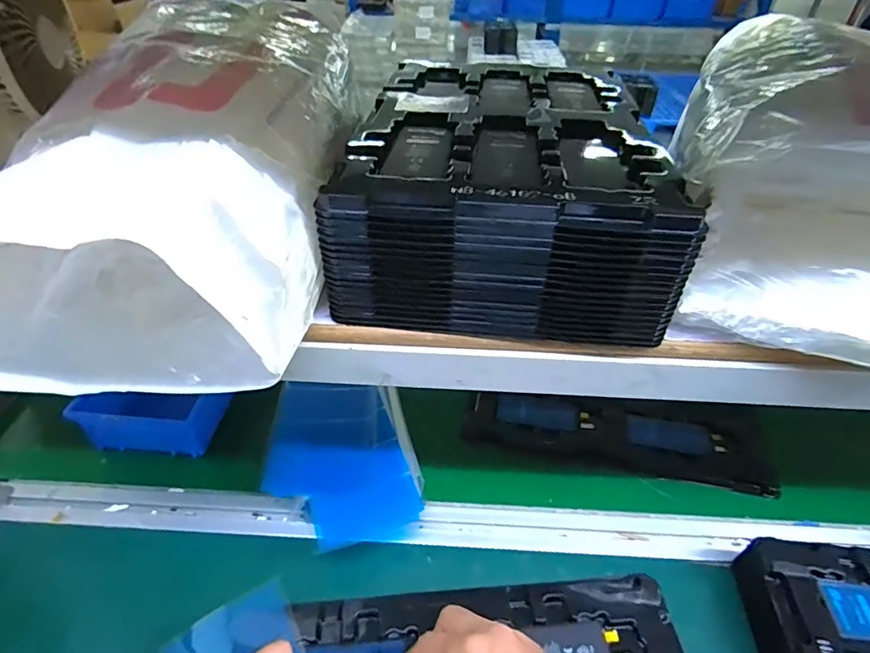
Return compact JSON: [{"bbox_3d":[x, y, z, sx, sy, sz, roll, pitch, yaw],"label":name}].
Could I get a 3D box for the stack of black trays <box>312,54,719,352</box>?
[{"bbox_3d":[0.057,-0.129,0.435,0.233,0.101,0.299,4,41,4],"label":"stack of black trays"}]

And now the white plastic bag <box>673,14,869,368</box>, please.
[{"bbox_3d":[0.307,-0.127,0.396,0.201,0.136,0.310,12,42,12],"label":"white plastic bag"}]

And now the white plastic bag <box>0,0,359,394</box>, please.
[{"bbox_3d":[-0.189,-0.110,0.370,0.235,0.144,0.316,2,41,1],"label":"white plastic bag"}]

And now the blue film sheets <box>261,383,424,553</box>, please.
[{"bbox_3d":[-0.091,0.126,0.496,0.138,0.031,0.174,-9,42,-12],"label":"blue film sheets"}]

